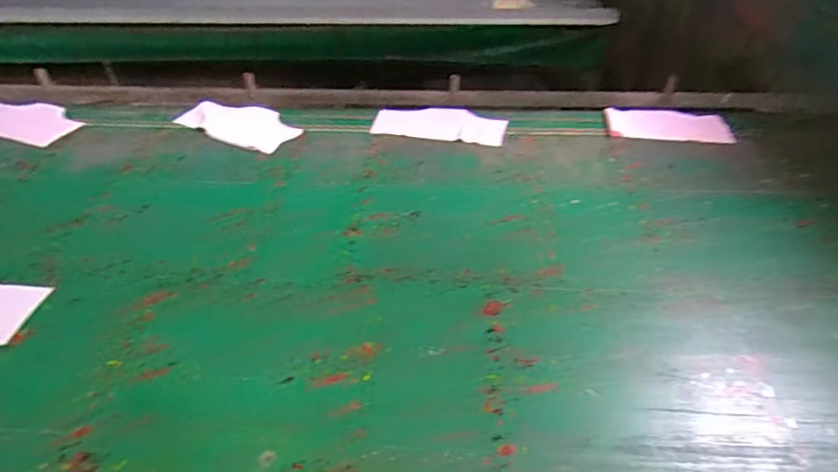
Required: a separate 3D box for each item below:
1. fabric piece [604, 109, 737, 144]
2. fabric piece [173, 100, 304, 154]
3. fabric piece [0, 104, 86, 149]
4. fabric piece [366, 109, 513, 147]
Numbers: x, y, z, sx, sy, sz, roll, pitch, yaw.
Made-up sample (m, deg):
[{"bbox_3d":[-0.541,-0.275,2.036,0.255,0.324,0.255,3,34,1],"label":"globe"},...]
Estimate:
[{"bbox_3d":[0.568,-0.257,1.186,0.269,0.010,0.135,6,41,3],"label":"fabric piece"},{"bbox_3d":[-0.426,-0.265,1.212,0.303,0.016,0.142,19,44,23],"label":"fabric piece"},{"bbox_3d":[-0.940,-0.278,1.232,0.320,0.013,0.167,16,43,20],"label":"fabric piece"},{"bbox_3d":[0.050,-0.264,1.202,0.299,0.008,0.147,7,40,11],"label":"fabric piece"}]

